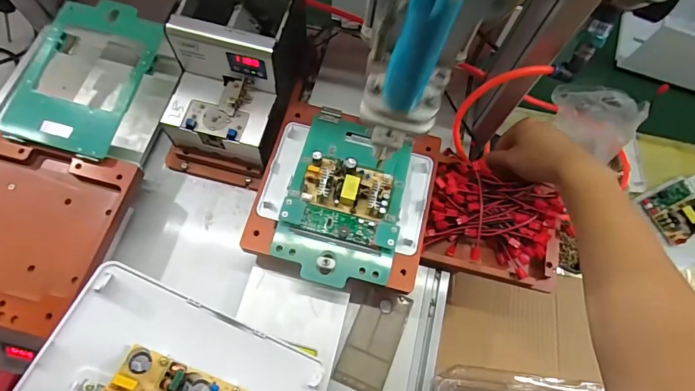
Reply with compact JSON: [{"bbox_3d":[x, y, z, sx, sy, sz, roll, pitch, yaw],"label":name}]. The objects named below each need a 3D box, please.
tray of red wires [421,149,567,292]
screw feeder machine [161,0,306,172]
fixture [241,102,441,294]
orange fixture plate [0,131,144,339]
[{"bbox_3d":[0.187,0.027,0.518,0.166,0.045,0.149,14,73,2],"label":"tray of red wires"},{"bbox_3d":[-0.137,-0.162,0.498,0.135,0.114,0.190,15,69,0],"label":"screw feeder machine"},{"bbox_3d":[-0.002,-0.004,0.475,0.197,0.036,0.202,15,69,0],"label":"fixture"},{"bbox_3d":[-0.370,0.034,0.455,0.210,0.023,0.194,15,69,0],"label":"orange fixture plate"}]

